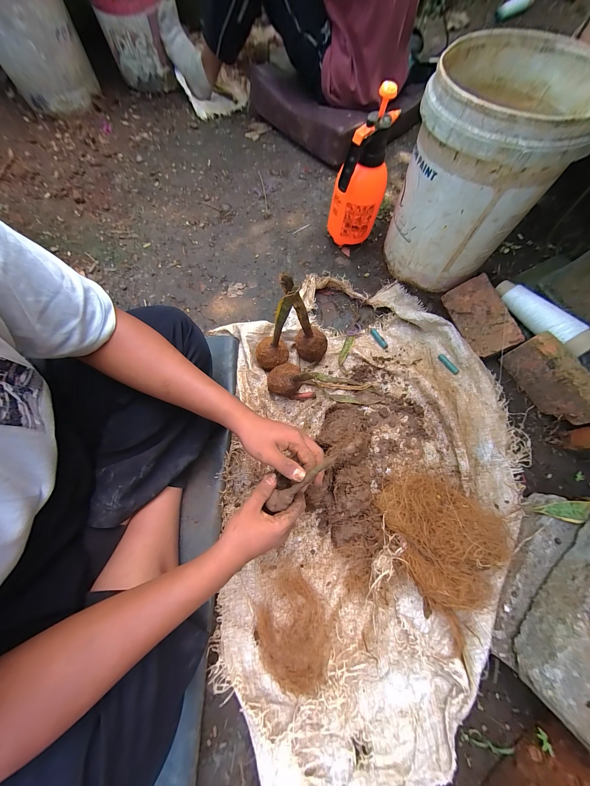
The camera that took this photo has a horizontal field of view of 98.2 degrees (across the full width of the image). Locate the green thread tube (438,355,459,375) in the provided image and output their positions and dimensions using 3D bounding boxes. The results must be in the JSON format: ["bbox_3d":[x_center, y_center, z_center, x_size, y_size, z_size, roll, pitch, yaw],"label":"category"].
[{"bbox_3d":[0.375,-0.070,0.628,0.013,0.012,0.060,-28,72,-10],"label":"green thread tube"}]

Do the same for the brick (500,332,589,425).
[{"bbox_3d":[0.558,-0.027,0.549,0.056,0.092,0.197,-24,71,-8],"label":"brick"}]

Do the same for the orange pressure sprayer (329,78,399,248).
[{"bbox_3d":[0.160,-0.528,0.636,0.124,0.315,0.116,10,70,4],"label":"orange pressure sprayer"}]

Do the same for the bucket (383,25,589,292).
[{"bbox_3d":[0.396,-0.476,0.593,0.290,0.347,0.308,33,73,12],"label":"bucket"}]

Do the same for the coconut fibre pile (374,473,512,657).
[{"bbox_3d":[0.256,0.259,0.458,0.237,0.075,0.210,41,75,14],"label":"coconut fibre pile"}]

